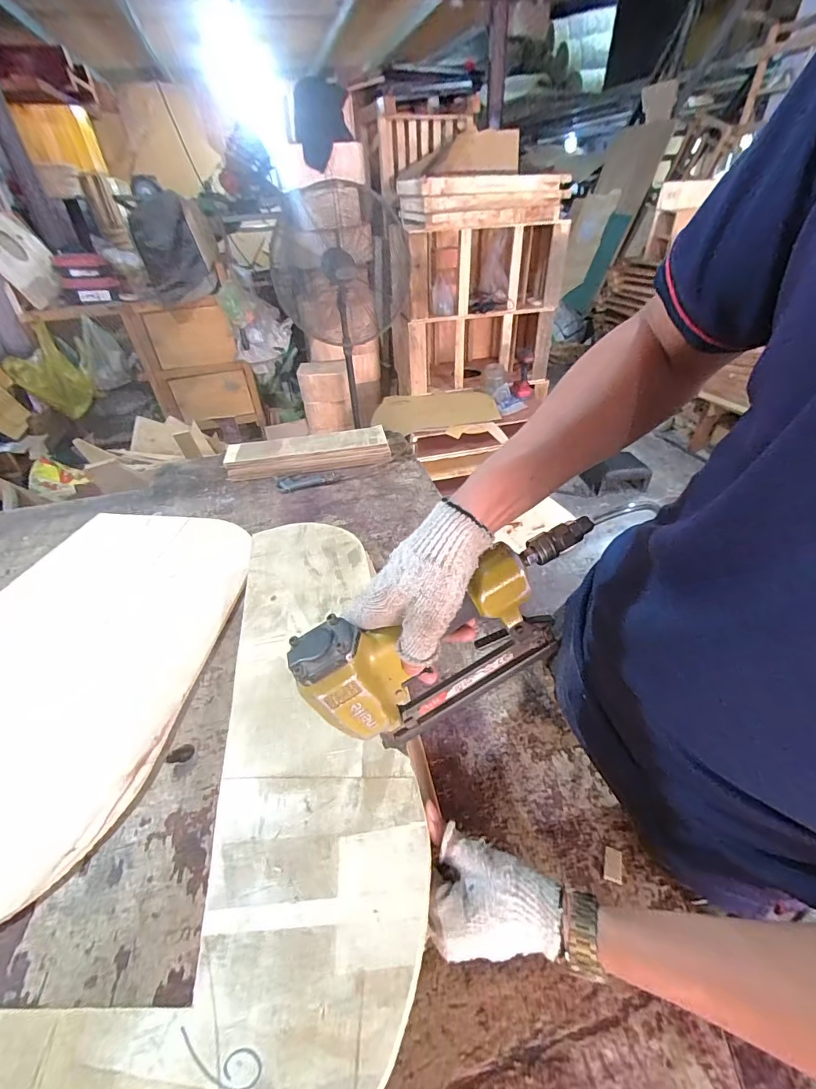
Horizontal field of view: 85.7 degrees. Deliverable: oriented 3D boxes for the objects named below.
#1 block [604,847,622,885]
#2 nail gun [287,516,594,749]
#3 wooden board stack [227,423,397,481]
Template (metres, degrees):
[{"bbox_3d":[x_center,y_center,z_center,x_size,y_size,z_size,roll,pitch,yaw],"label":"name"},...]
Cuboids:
[{"bbox_3d":[0.213,0.332,0.457,0.018,0.004,0.031,12,41,18],"label":"block"},{"bbox_3d":[0.046,0.084,0.408,0.270,0.158,0.065,-27,40,-9],"label":"nail gun"},{"bbox_3d":[-0.248,-0.232,1.102,0.394,0.061,0.101,-7,39,-5],"label":"wooden board stack"}]

